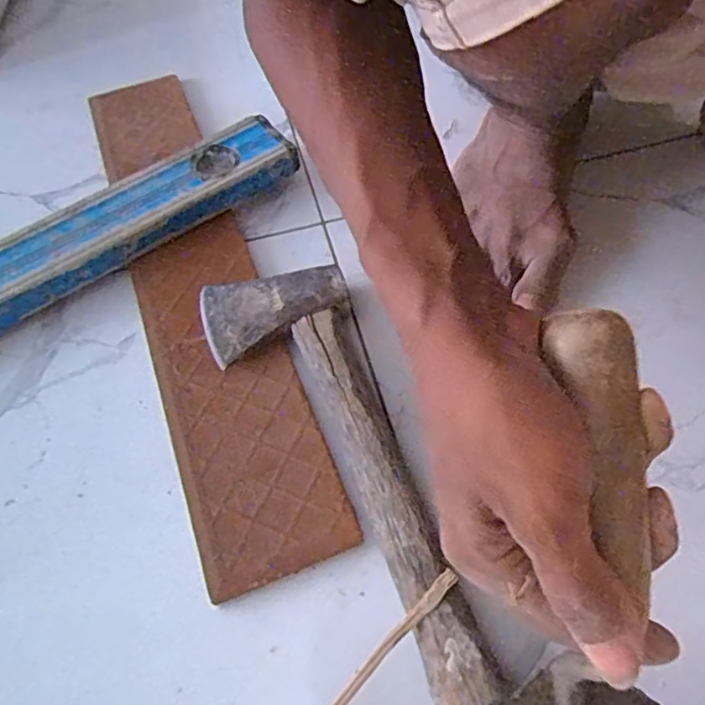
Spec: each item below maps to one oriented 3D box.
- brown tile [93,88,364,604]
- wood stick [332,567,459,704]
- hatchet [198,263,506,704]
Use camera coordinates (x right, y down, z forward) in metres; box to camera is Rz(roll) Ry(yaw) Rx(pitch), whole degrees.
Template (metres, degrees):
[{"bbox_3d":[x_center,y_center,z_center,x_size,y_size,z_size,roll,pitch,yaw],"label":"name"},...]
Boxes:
[{"bbox_3d":[-0.126,-0.065,0.437,0.096,0.015,0.477,-21,59,-9],"label":"brown tile"},{"bbox_3d":[0.006,0.156,0.277,0.008,0.004,0.128,40,81,24],"label":"wood stick"},{"bbox_3d":[-0.001,0.058,0.342,0.091,0.027,0.290,-26,60,-11],"label":"hatchet"}]

